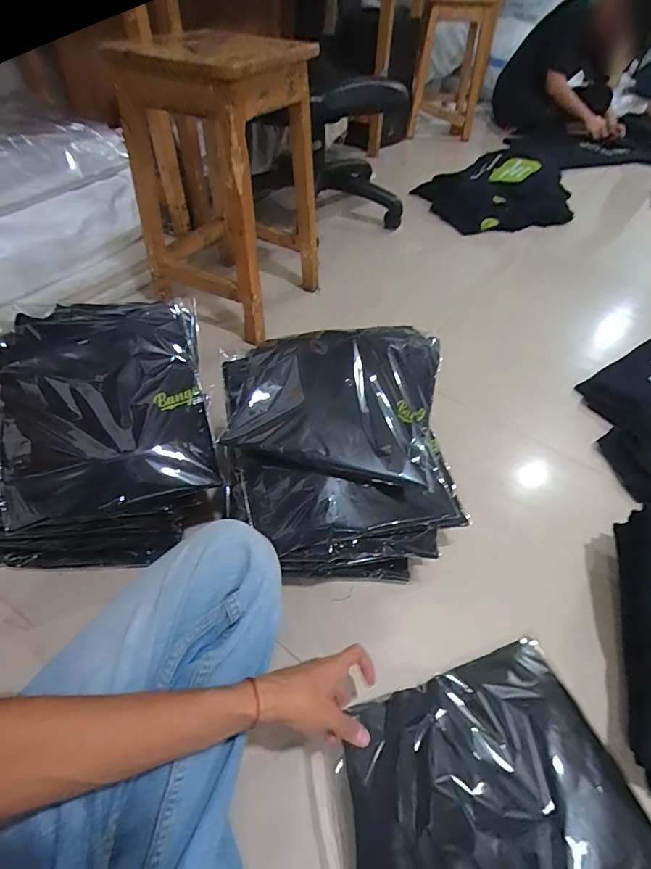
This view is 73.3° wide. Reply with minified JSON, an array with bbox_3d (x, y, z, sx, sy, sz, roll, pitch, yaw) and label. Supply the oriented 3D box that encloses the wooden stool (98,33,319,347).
[{"bbox_3d":[-0.199,-0.536,0.956,0.301,0.468,0.358,23,52,18],"label":"wooden stool"}]

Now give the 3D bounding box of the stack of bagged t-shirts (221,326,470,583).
[{"bbox_3d":[0.023,0.034,0.663,0.335,0.231,0.320,-6,49,-7],"label":"stack of bagged t-shirts"}]

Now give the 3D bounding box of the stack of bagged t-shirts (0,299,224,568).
[{"bbox_3d":[-0.352,-0.009,0.683,0.332,0.226,0.343,-11,50,-11],"label":"stack of bagged t-shirts"}]

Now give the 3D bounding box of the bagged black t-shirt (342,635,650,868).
[{"bbox_3d":[0.187,0.398,0.464,0.315,0.057,0.268,-14,50,-17],"label":"bagged black t-shirt"}]

